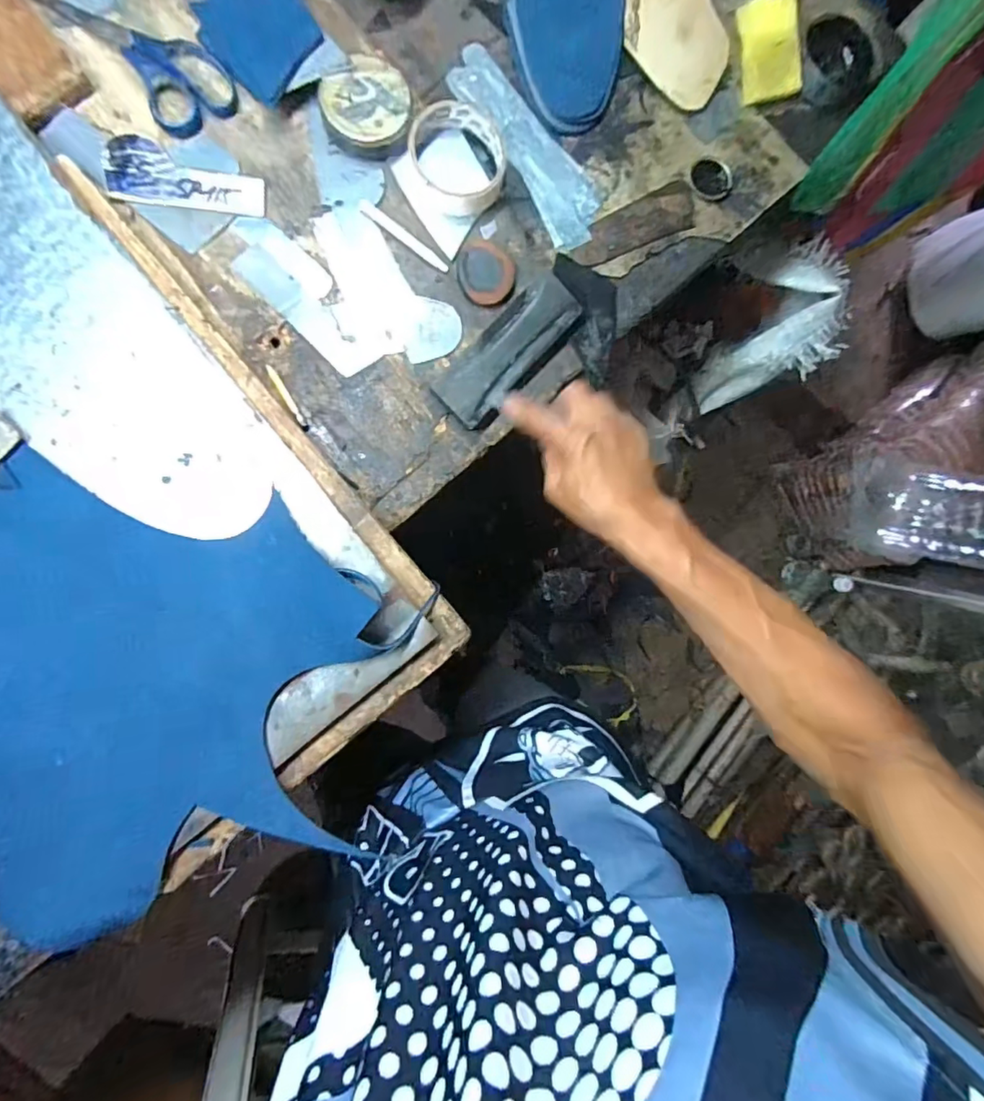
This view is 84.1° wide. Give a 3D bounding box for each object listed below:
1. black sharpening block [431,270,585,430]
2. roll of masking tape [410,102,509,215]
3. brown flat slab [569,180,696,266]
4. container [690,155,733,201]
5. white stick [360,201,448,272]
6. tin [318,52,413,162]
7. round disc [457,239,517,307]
[{"bbox_3d":[0.018,-0.176,0.480,0.054,0.011,0.151,42,86,-9],"label":"black sharpening block"},{"bbox_3d":[-0.027,-0.340,0.481,0.088,0.033,0.087,-1,93,-9],"label":"roll of masking tape"},{"bbox_3d":[0.138,-0.319,0.534,0.133,0.011,0.048,-24,97,-7],"label":"brown flat slab"},{"bbox_3d":[0.217,-0.368,0.541,0.043,0.009,0.040,-1,93,-9],"label":"container"},{"bbox_3d":[-0.077,-0.275,0.478,0.091,0.007,0.011,37,87,-9],"label":"white stick"},{"bbox_3d":[-0.107,-0.377,0.465,0.073,0.020,0.073,-1,93,-9],"label":"tin"},{"bbox_3d":[-0.005,-0.246,0.481,0.049,0.005,0.055,-8,94,-9],"label":"round disc"}]

